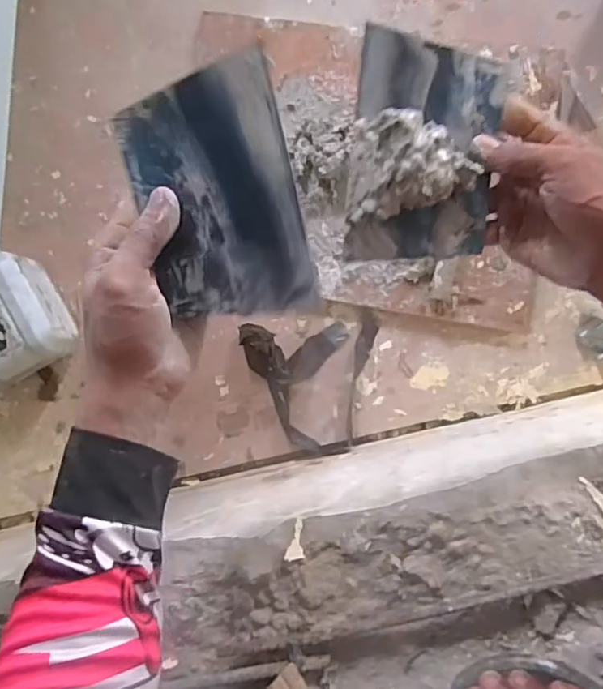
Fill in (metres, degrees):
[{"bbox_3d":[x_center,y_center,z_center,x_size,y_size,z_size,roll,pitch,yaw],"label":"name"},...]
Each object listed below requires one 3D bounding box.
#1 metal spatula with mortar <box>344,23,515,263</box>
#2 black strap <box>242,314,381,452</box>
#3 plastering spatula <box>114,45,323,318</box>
[{"bbox_3d":[0.082,-0.122,0.362,0.100,0.035,0.140,8,99,-11],"label":"metal spatula with mortar"},{"bbox_3d":[0.016,0.057,0.736,0.175,0.029,0.178,-6,87,8],"label":"black strap"},{"bbox_3d":[-0.049,-0.082,0.328,0.096,0.005,0.137,-9,104,18],"label":"plastering spatula"}]

